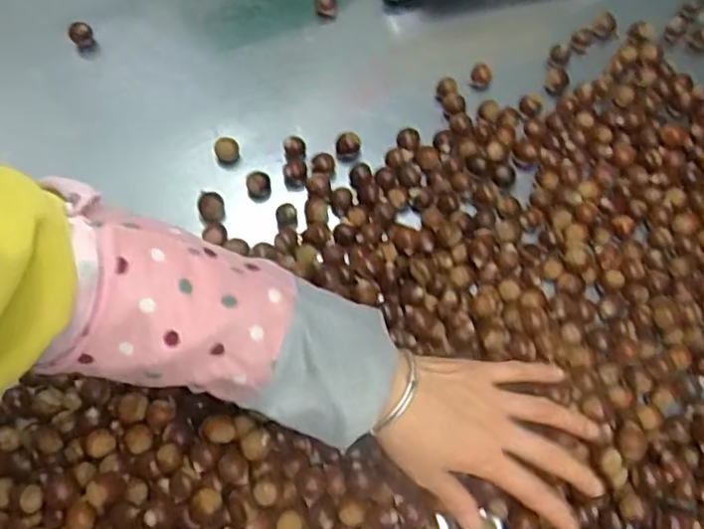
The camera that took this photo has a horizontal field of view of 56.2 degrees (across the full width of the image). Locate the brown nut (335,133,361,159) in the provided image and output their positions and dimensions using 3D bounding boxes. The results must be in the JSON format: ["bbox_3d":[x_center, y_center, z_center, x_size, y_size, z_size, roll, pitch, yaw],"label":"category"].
[{"bbox_3d":[-0.004,-0.114,0.623,0.021,0.017,0.016,23,70,8],"label":"brown nut"}]

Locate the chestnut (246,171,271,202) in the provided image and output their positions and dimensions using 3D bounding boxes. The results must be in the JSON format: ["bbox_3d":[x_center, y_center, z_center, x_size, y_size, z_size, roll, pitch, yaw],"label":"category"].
[{"bbox_3d":[-0.086,-0.073,0.612,0.021,0.018,0.023,0,68,-1],"label":"chestnut"}]

